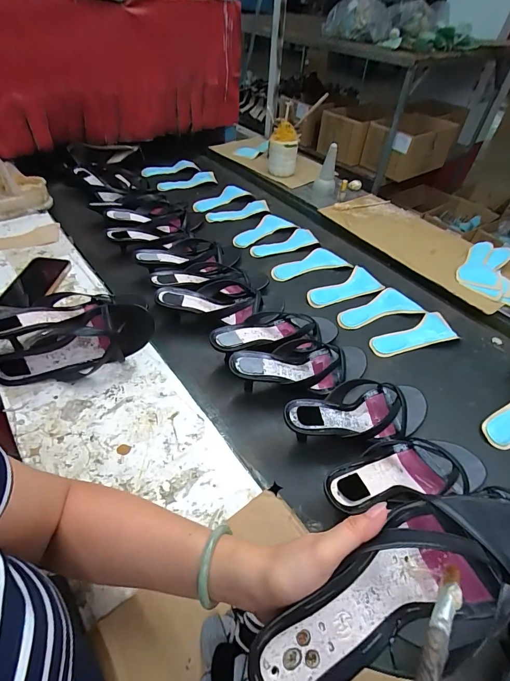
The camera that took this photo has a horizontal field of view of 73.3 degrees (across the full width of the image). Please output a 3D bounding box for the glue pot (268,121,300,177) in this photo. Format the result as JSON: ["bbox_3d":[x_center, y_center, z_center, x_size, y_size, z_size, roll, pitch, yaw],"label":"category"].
[{"bbox_3d":[0.100,-0.679,1.231,0.100,0.152,0.099,2,47,1],"label":"glue pot"}]

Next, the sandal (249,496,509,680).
[{"bbox_3d":[0.121,0.191,0.265,0.258,0.084,0.091,-15,47,-14],"label":"sandal"}]

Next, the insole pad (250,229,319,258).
[{"bbox_3d":[0.083,-0.254,0.913,0.194,0.016,0.074,-26,52,-22],"label":"insole pad"}]

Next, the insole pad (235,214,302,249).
[{"bbox_3d":[0.015,-0.311,0.959,0.194,0.012,0.088,-26,53,-22],"label":"insole pad"}]

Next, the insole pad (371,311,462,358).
[{"bbox_3d":[0.314,-0.013,0.698,0.188,0.011,0.078,-12,50,-9],"label":"insole pad"}]

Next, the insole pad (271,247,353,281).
[{"bbox_3d":[0.132,-0.195,0.860,0.203,0.008,0.084,-17,50,-15],"label":"insole pad"}]

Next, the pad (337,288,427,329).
[{"bbox_3d":[0.267,-0.073,0.760,0.208,0.009,0.091,-13,49,-12],"label":"pad"}]

